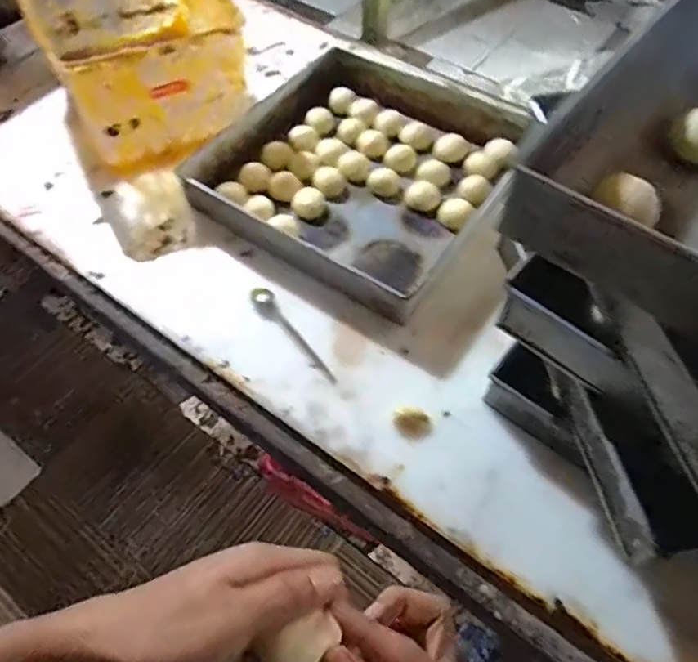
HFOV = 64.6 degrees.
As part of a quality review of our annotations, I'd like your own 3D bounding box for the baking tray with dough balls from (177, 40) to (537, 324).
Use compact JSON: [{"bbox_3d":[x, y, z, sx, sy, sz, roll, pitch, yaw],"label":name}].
[{"bbox_3d":[0.024,-0.260,0.862,0.405,0.059,0.418,30,65,19],"label":"baking tray with dough balls"}]

